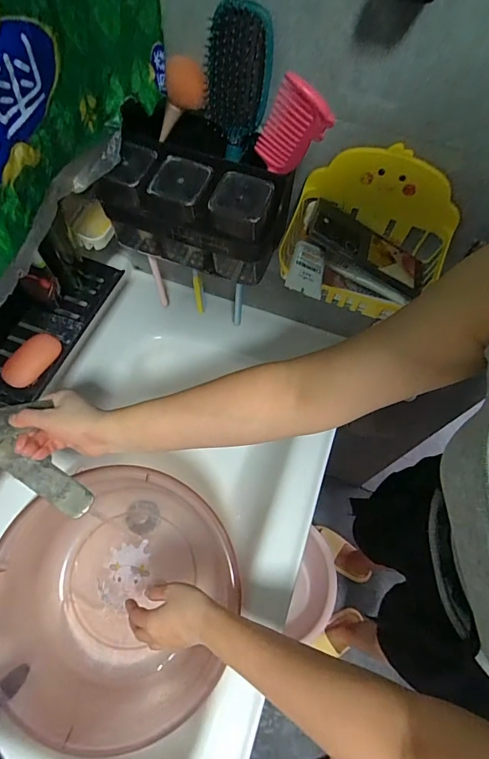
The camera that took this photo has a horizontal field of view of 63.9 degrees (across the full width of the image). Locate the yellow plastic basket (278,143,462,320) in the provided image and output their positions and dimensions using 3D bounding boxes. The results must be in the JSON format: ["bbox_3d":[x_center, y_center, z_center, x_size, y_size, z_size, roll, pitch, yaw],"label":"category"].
[{"bbox_3d":[0.146,-0.160,0.468,0.195,0.133,0.142,16,63,6],"label":"yellow plastic basket"}]

